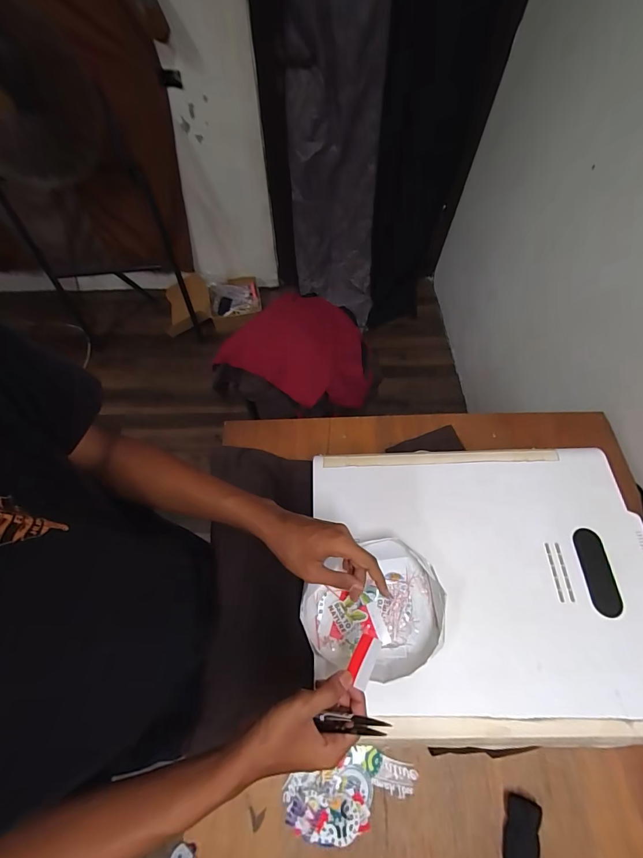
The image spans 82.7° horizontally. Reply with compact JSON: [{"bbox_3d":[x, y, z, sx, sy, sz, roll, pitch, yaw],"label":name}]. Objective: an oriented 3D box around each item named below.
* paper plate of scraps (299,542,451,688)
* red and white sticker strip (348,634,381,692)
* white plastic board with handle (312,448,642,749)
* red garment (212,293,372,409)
[{"bbox_3d":[0.071,0.249,0.508,0.187,0.052,0.164,-10,62,-3],"label":"paper plate of scraps"},{"bbox_3d":[0.048,0.263,0.416,0.025,0.006,0.051,25,54,15],"label":"red and white sticker strip"},{"bbox_3d":[0.245,0.221,0.549,0.499,0.026,0.396,-2,62,2],"label":"white plastic board with handle"},{"bbox_3d":[-0.055,-0.243,1.129,0.445,0.128,0.316,28,66,14],"label":"red garment"}]

